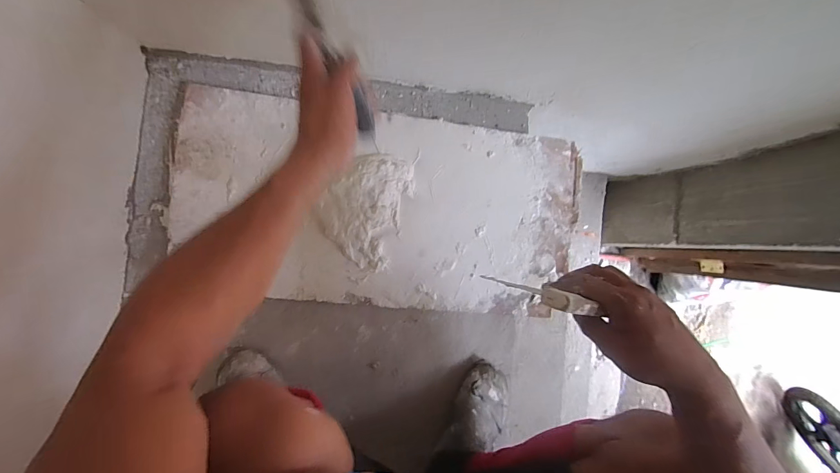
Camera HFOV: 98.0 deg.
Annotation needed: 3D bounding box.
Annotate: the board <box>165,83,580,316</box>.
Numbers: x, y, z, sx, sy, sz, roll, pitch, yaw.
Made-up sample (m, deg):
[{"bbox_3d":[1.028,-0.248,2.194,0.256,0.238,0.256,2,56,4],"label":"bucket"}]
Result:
[{"bbox_3d":[-0.060,-0.051,0.673,0.730,0.036,0.353,6,91,-9],"label":"board"}]

